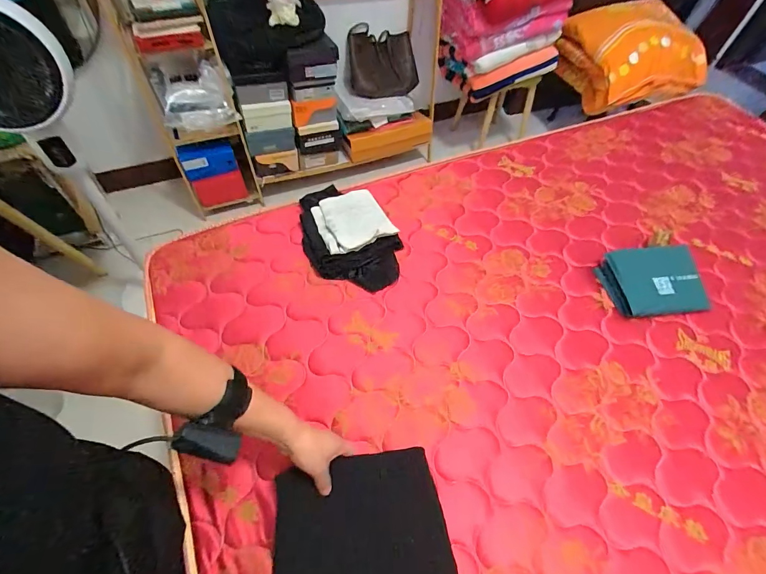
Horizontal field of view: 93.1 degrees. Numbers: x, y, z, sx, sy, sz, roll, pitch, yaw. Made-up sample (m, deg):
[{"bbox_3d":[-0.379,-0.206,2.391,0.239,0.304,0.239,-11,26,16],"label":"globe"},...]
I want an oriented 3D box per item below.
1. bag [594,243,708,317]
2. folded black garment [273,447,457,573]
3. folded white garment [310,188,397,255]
[{"bbox_3d":[0.594,-0.014,0.797,0.207,0.041,0.150,-4,56,-5],"label":"bag"},{"bbox_3d":[-0.032,0.357,0.516,0.241,0.035,0.208,-5,56,-6],"label":"folded black garment"},{"bbox_3d":[-0.069,-0.154,0.830,0.155,0.035,0.151,-20,59,-16],"label":"folded white garment"}]

